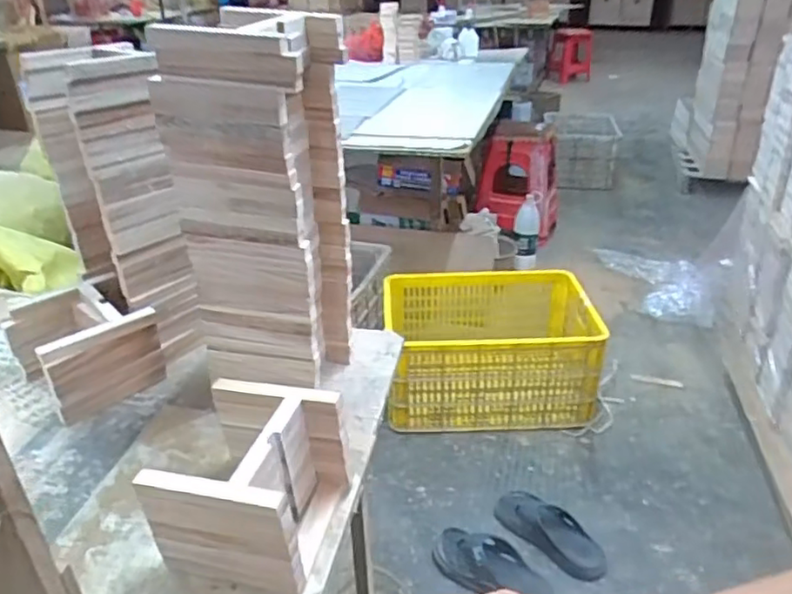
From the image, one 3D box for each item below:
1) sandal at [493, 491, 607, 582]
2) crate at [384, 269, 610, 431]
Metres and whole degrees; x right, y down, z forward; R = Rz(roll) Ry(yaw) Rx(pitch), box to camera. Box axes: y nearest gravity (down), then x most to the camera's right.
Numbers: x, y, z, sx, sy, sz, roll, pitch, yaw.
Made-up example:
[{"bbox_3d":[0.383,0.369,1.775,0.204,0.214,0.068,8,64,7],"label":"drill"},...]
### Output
[{"bbox_3d":[0.363,0.535,1.444,0.258,0.046,0.111,24,37,38],"label":"sandal"},{"bbox_3d":[0.265,0.152,1.882,0.576,0.342,0.440,-1,28,0],"label":"crate"}]

